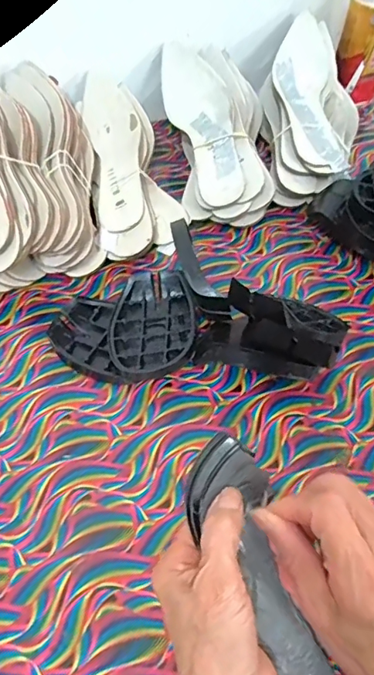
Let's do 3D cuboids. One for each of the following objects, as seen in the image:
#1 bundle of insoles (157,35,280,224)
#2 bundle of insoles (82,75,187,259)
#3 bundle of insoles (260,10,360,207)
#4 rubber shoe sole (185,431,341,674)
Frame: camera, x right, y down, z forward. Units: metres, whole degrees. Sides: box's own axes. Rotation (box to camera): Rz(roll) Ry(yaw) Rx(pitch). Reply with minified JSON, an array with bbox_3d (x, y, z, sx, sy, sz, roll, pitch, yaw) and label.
[{"bbox_3d":[0.039,-0.266,0.636,0.134,0.096,0.269,-3,54,-2],"label":"bundle of insoles"},{"bbox_3d":[-0.073,-0.221,0.605,0.102,0.042,0.279,-12,68,-8],"label":"bundle of insoles"},{"bbox_3d":[0.167,-0.304,0.654,0.133,0.106,0.276,9,54,7],"label":"bundle of insoles"},{"bbox_3d":[0.071,0.197,0.302,0.053,0.036,0.275,-23,85,-16],"label":"rubber shoe sole"}]

